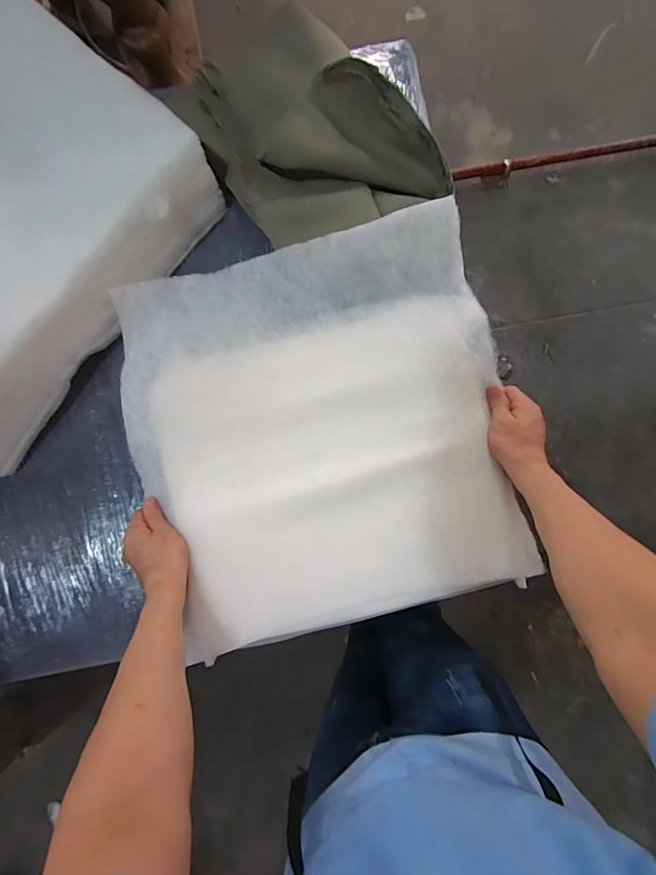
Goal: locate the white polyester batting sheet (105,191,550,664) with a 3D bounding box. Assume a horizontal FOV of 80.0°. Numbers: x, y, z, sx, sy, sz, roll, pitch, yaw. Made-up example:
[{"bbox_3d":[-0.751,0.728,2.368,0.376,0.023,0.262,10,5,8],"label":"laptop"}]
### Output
[{"bbox_3d":[-0.010,-0.005,0.526,0.494,0.057,0.511,-12,87,0],"label":"white polyester batting sheet"}]

